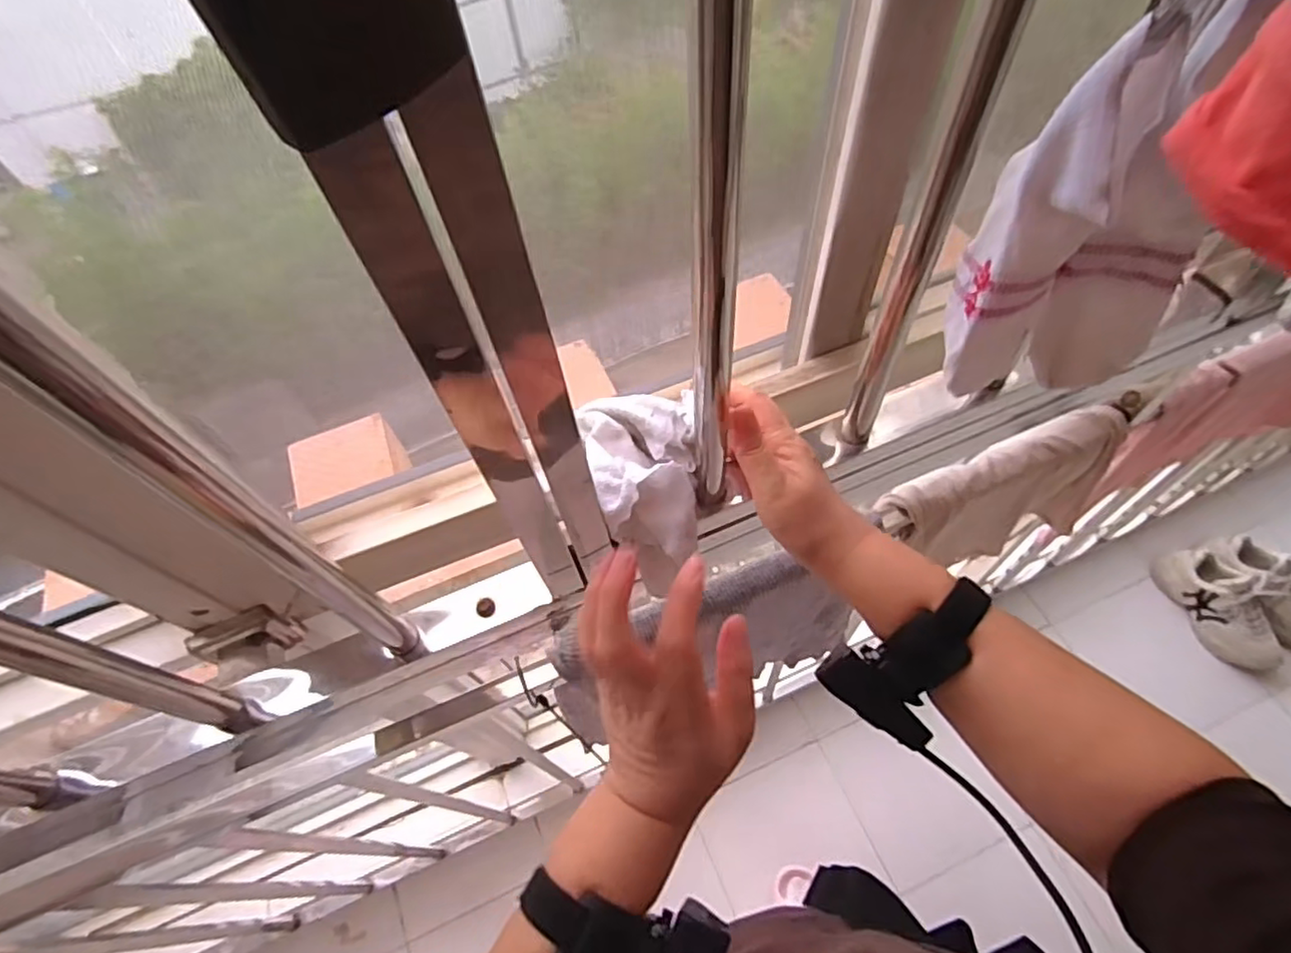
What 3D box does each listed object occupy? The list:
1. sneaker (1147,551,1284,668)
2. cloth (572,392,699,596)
[{"bbox_3d":[1.244,0.273,1.384,0.115,0.108,0.268,-21,60,-8],"label":"sneaker"},{"bbox_3d":[-0.003,0.008,0.437,0.075,0.073,0.116,-3,59,2],"label":"cloth"}]

